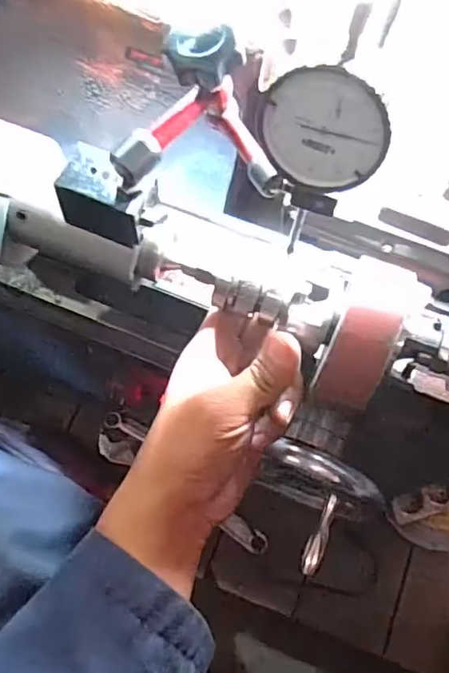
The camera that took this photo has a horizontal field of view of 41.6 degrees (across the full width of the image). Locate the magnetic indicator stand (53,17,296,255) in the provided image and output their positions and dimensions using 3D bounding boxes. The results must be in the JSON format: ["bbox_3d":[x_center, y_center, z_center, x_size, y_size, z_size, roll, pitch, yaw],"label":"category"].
[{"bbox_3d":[-0.035,-0.091,0.289,0.104,0.088,0.050,-14,72,-7],"label":"magnetic indicator stand"}]

